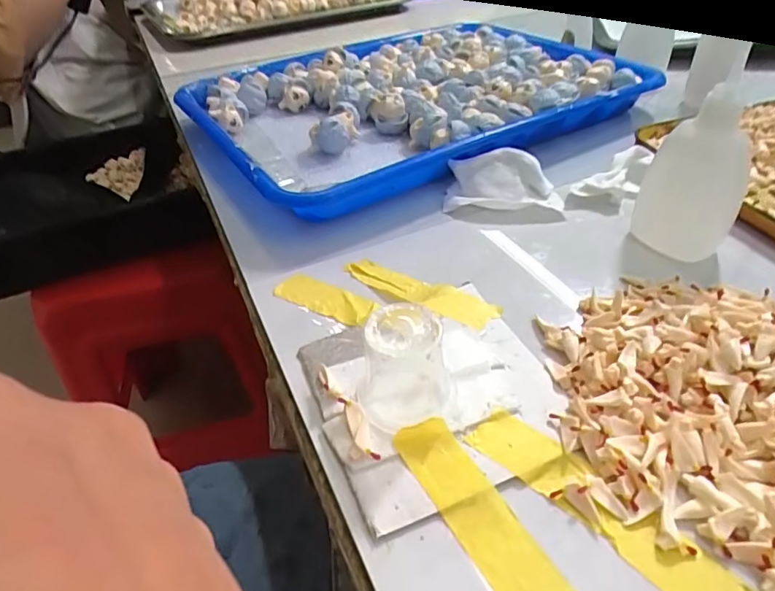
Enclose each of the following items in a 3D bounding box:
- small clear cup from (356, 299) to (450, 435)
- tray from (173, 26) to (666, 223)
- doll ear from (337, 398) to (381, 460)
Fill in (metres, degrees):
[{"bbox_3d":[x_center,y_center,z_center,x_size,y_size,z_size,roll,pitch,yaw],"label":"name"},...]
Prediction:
[{"bbox_3d":[0.005,0.025,0.182,0.032,0.042,0.030,-2,40,2],"label":"small clear cup"},{"bbox_3d":[0.020,-0.164,0.421,0.335,0.039,0.258,-25,45,-23],"label":"tray"},{"bbox_3d":[-0.011,0.048,0.182,0.009,0.006,0.024,-15,53,-10],"label":"doll ear"}]

